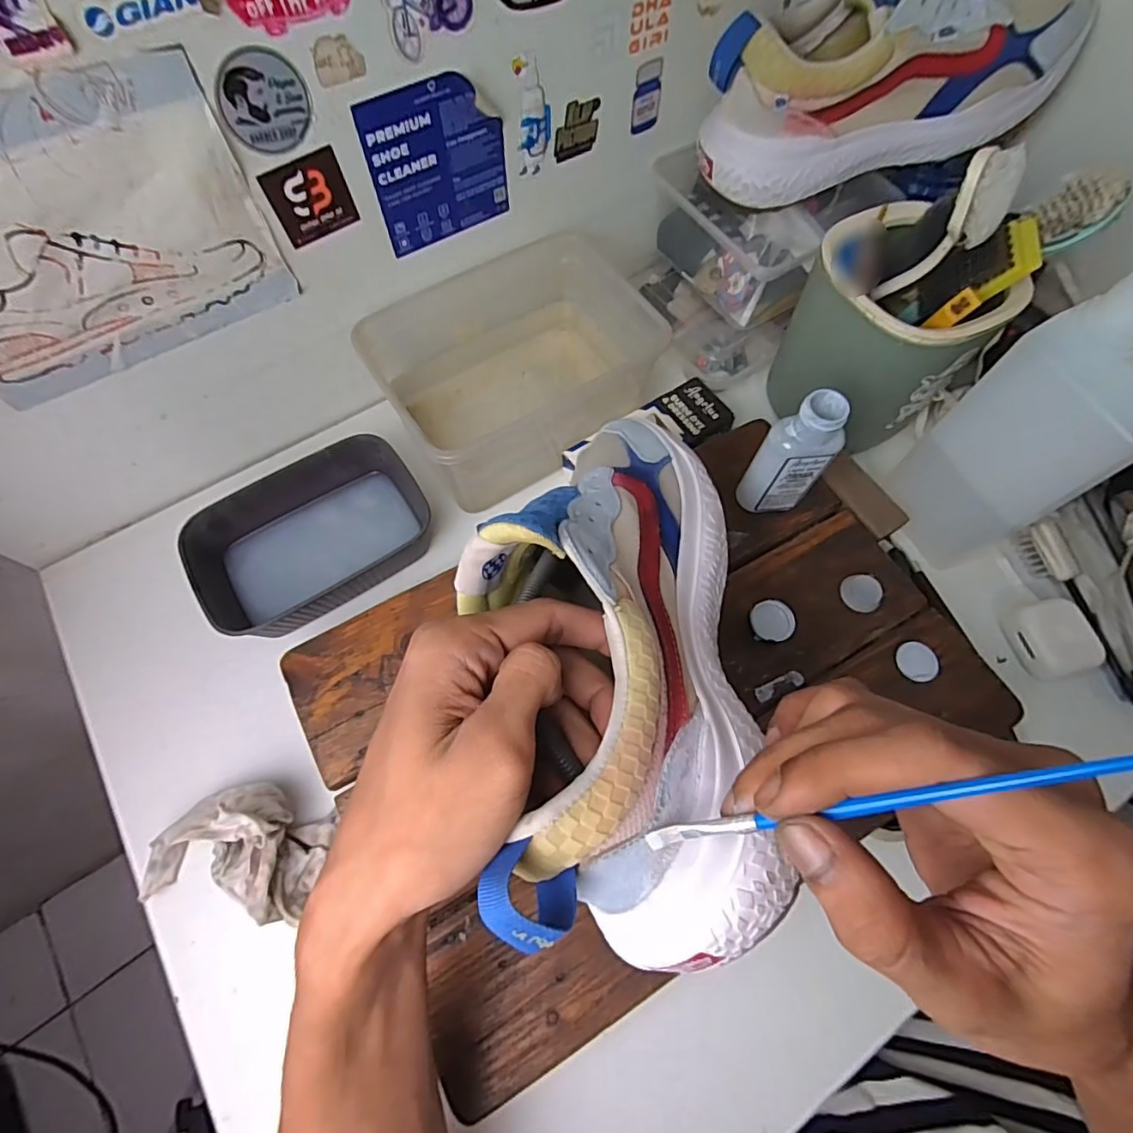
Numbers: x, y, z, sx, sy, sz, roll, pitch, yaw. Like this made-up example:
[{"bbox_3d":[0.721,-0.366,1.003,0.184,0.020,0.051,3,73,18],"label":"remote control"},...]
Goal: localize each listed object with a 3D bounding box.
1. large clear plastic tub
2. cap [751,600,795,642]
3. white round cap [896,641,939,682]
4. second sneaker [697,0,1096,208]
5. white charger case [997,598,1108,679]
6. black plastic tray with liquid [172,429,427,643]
[{"bbox_3d":[-0.039,-0.165,0.463,0.205,0.083,0.160,-31,71,-13],"label":"large clear plastic tub"},{"bbox_3d":[0.141,0.038,0.381,0.028,0.008,0.028,0,67,0],"label":"cap"},{"bbox_3d":[0.238,0.064,0.375,0.026,0.004,0.027,0,67,0],"label":"white round cap"},{"bbox_3d":[0.248,-0.369,0.415,0.292,0.098,0.100,-11,67,-5],"label":"second sneaker"},{"bbox_3d":[0.357,0.052,0.407,0.044,0.025,0.052,-15,68,-7],"label":"white charger case"},{"bbox_3d":[-0.192,-0.022,0.426,0.163,0.045,0.119,-30,70,-12],"label":"black plastic tray with liquid"}]

